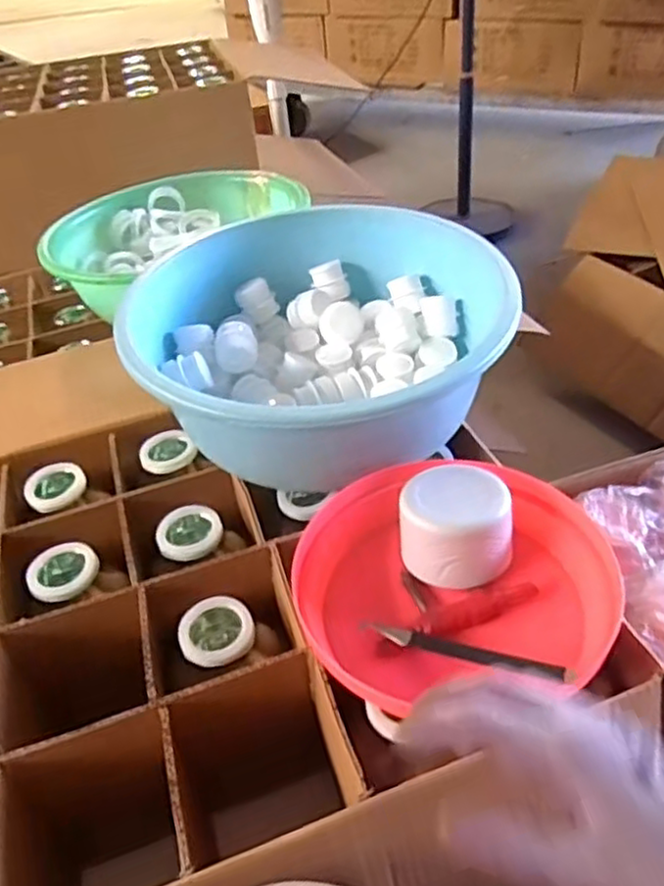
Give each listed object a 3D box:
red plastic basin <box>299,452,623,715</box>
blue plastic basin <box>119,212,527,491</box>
[{"bbox_3d":[0.088,0.095,0.525,0.223,0.070,0.188,-9,40,-2],"label":"red plastic basin"},{"bbox_3d":[-0.021,-0.104,0.724,0.344,0.142,0.344,-4,40,3],"label":"blue plastic basin"}]

